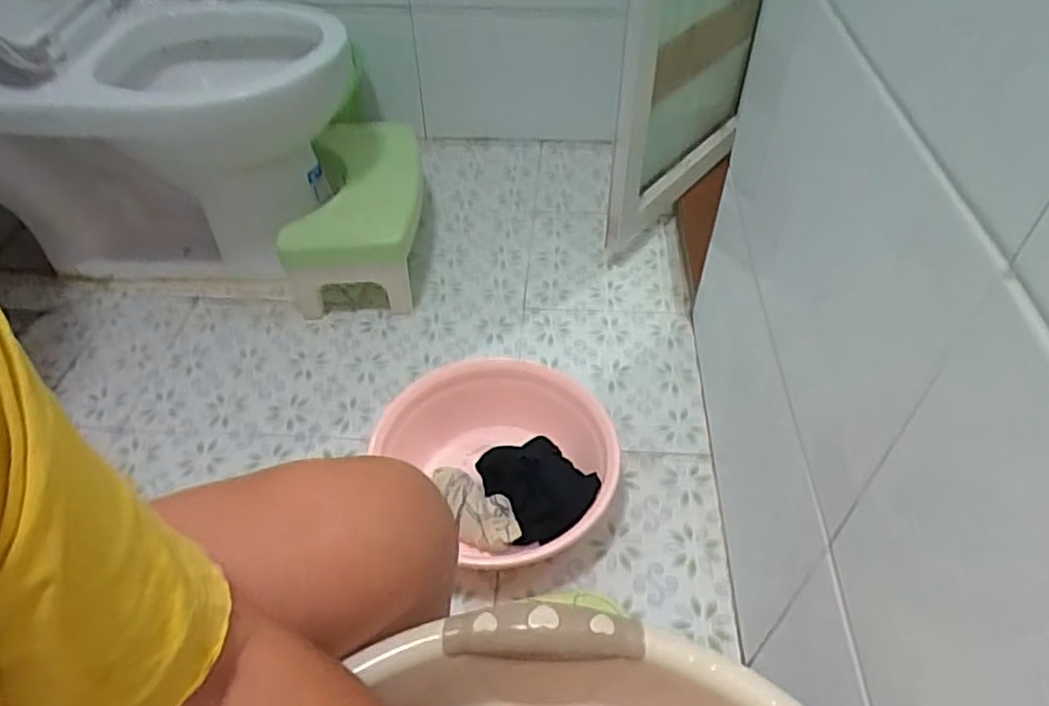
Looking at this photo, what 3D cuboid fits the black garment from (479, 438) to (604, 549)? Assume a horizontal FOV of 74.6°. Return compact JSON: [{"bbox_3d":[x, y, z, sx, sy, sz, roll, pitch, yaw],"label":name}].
[{"bbox_3d":[0.016,0.168,0.883,0.122,0.074,0.165,-31,54,-26],"label":"black garment"}]

